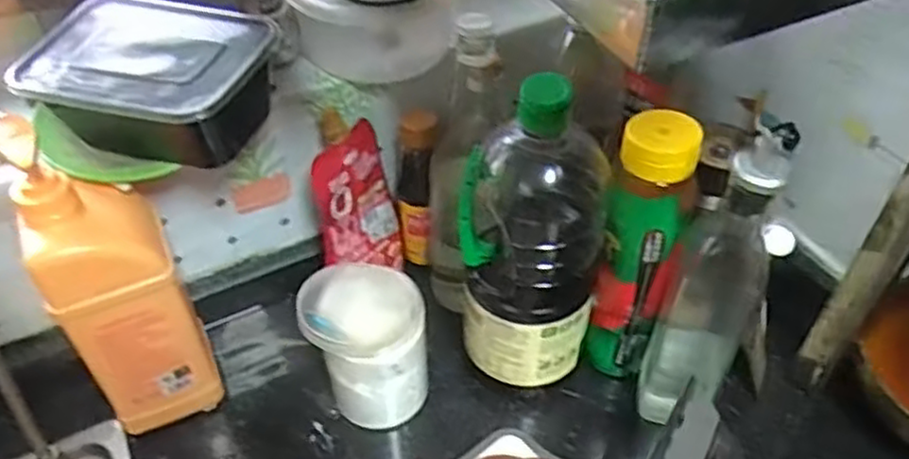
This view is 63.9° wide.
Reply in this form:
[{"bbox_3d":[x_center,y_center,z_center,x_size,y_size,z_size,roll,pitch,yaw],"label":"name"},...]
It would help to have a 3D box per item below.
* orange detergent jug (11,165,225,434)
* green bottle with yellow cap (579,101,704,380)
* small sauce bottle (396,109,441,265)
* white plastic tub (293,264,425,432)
[{"bbox_3d":[-0.248,0.052,0.550,0.084,0.231,0.075,-23,49,-21],"label":"orange detergent jug"},{"bbox_3d":[0.145,0.021,0.575,0.060,0.230,0.060,16,47,15],"label":"green bottle with yellow cap"},{"bbox_3d":[-0.033,-0.033,0.666,0.038,0.163,0.047,-2,45,-2],"label":"small sauce bottle"},{"bbox_3d":[-0.071,0.090,0.595,0.088,0.130,0.086,0,45,0],"label":"white plastic tub"}]

